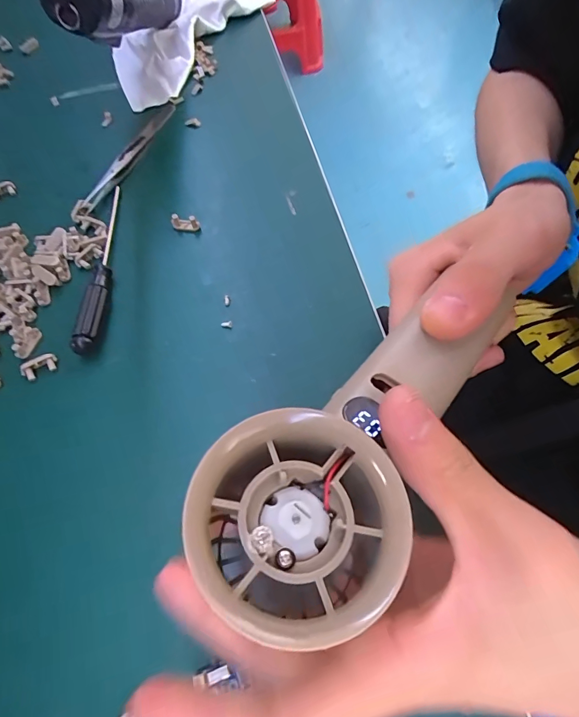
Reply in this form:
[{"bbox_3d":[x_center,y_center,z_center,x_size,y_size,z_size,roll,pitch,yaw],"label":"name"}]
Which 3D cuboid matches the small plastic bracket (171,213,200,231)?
[{"bbox_3d":[-0.070,-0.092,0.272,0.017,0.012,0.005,-1,63,4],"label":"small plastic bracket"}]

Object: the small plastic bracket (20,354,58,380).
[{"bbox_3d":[-0.142,0.005,0.229,0.019,0.006,0.009,-25,64,-9],"label":"small plastic bracket"}]

